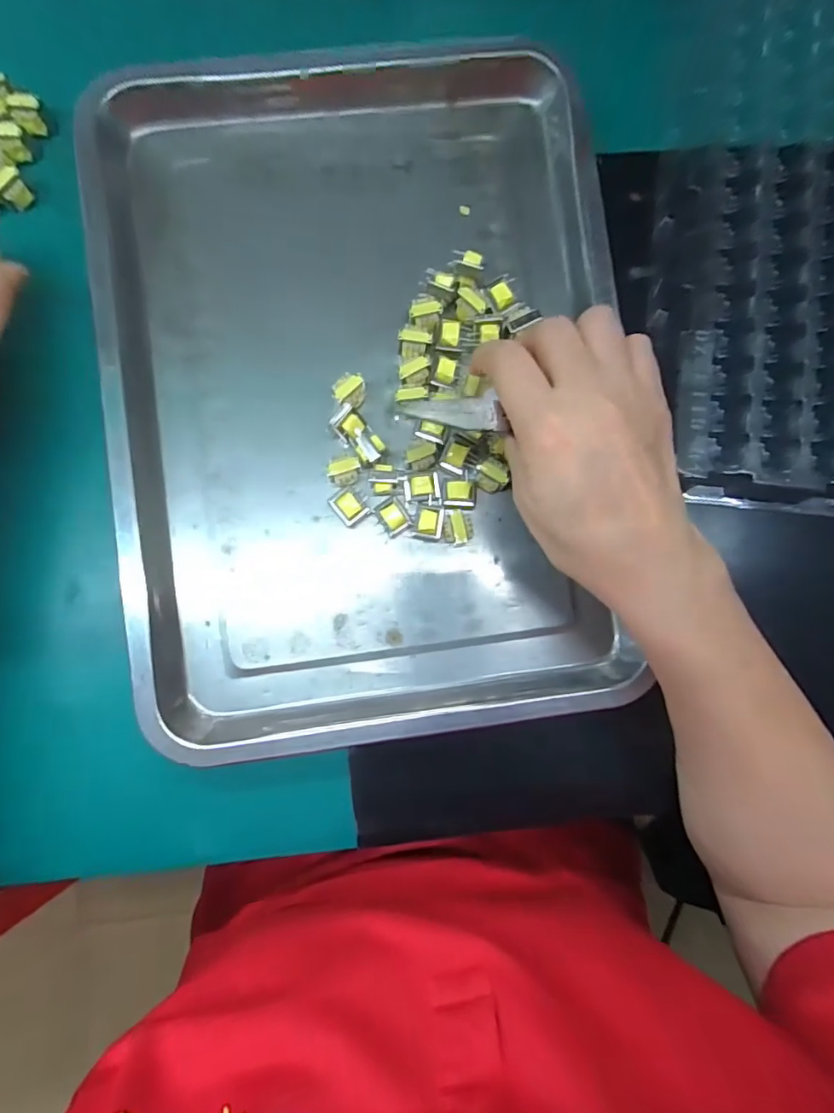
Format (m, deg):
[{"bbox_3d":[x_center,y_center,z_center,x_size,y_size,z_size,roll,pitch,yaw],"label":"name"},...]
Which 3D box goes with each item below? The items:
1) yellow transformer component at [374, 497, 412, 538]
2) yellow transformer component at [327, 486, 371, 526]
[{"bbox_3d":[-0.013,-0.023,0.293,0.016,0.013,0.020,-30,89,-3],"label":"yellow transformer component"},{"bbox_3d":[-0.038,-0.029,0.292,0.018,0.015,0.019,-37,90,-3],"label":"yellow transformer component"}]

